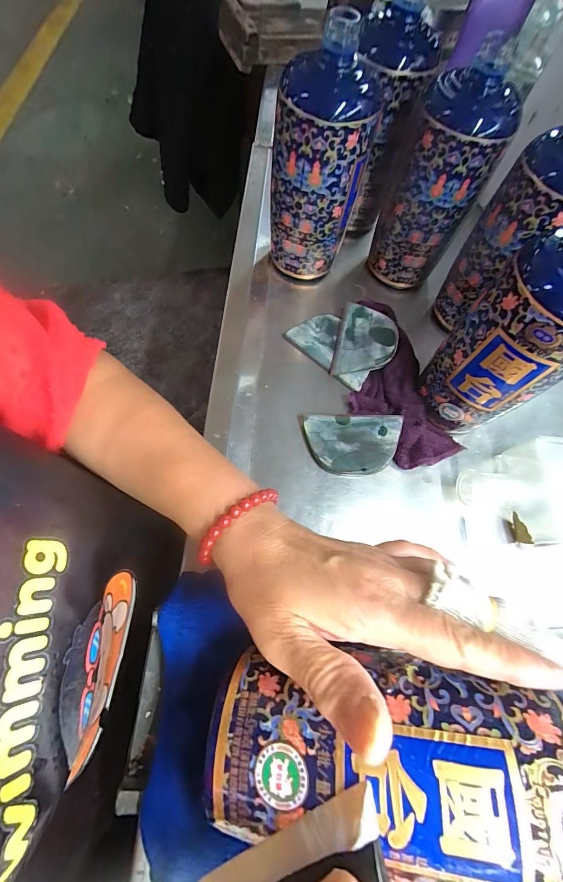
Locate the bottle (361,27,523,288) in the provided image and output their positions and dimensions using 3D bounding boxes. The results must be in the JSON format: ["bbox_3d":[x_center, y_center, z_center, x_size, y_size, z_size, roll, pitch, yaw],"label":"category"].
[{"bbox_3d":[0.143,-0.240,0.336,0.085,0.168,0.069,28,70,8],"label":"bottle"}]

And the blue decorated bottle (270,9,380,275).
[{"bbox_3d":[0.033,-0.251,0.337,0.080,0.187,0.085,5,68,0],"label":"blue decorated bottle"}]

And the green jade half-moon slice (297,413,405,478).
[{"bbox_3d":[0.063,0.004,0.321,0.088,0.016,0.055,2,68,-2],"label":"green jade half-moon slice"}]

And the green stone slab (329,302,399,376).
[{"bbox_3d":[0.086,-0.103,0.355,0.059,0.004,0.078,9,75,16],"label":"green stone slab"}]

